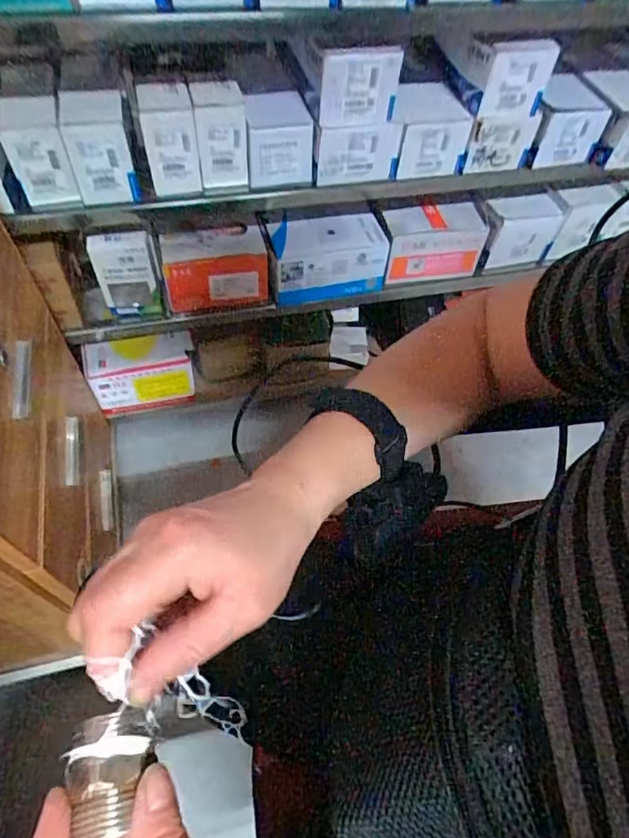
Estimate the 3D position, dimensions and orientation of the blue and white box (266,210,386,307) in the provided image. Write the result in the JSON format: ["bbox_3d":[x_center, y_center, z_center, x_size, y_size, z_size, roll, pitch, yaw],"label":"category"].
[{"bbox_3d":[0.022,-0.281,0.892,0.185,0.121,0.098,-10,58,-11],"label":"blue and white box"}]

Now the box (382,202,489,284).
[{"bbox_3d":[0.206,-0.317,0.930,0.191,0.117,0.072,-15,59,-14],"label":"box"}]

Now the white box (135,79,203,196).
[{"bbox_3d":[-0.189,-0.370,0.685,0.065,0.106,0.085,-8,57,-10],"label":"white box"}]

